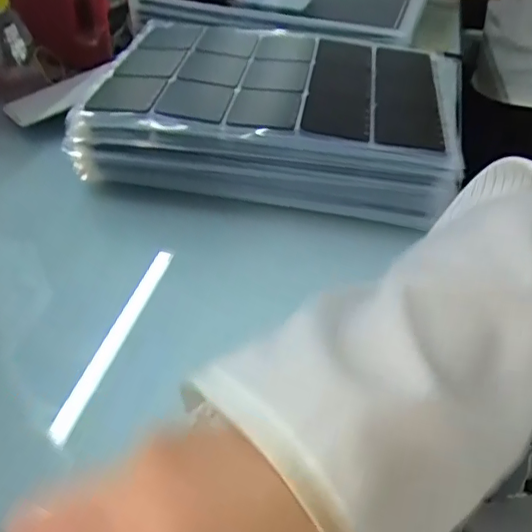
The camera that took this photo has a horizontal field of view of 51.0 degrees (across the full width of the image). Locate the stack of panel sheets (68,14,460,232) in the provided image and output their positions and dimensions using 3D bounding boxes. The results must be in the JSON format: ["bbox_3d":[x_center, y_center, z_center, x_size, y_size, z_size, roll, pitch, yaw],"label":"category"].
[{"bbox_3d":[0.011,-0.135,0.472,0.282,0.057,0.207,9,42,5],"label":"stack of panel sheets"}]

